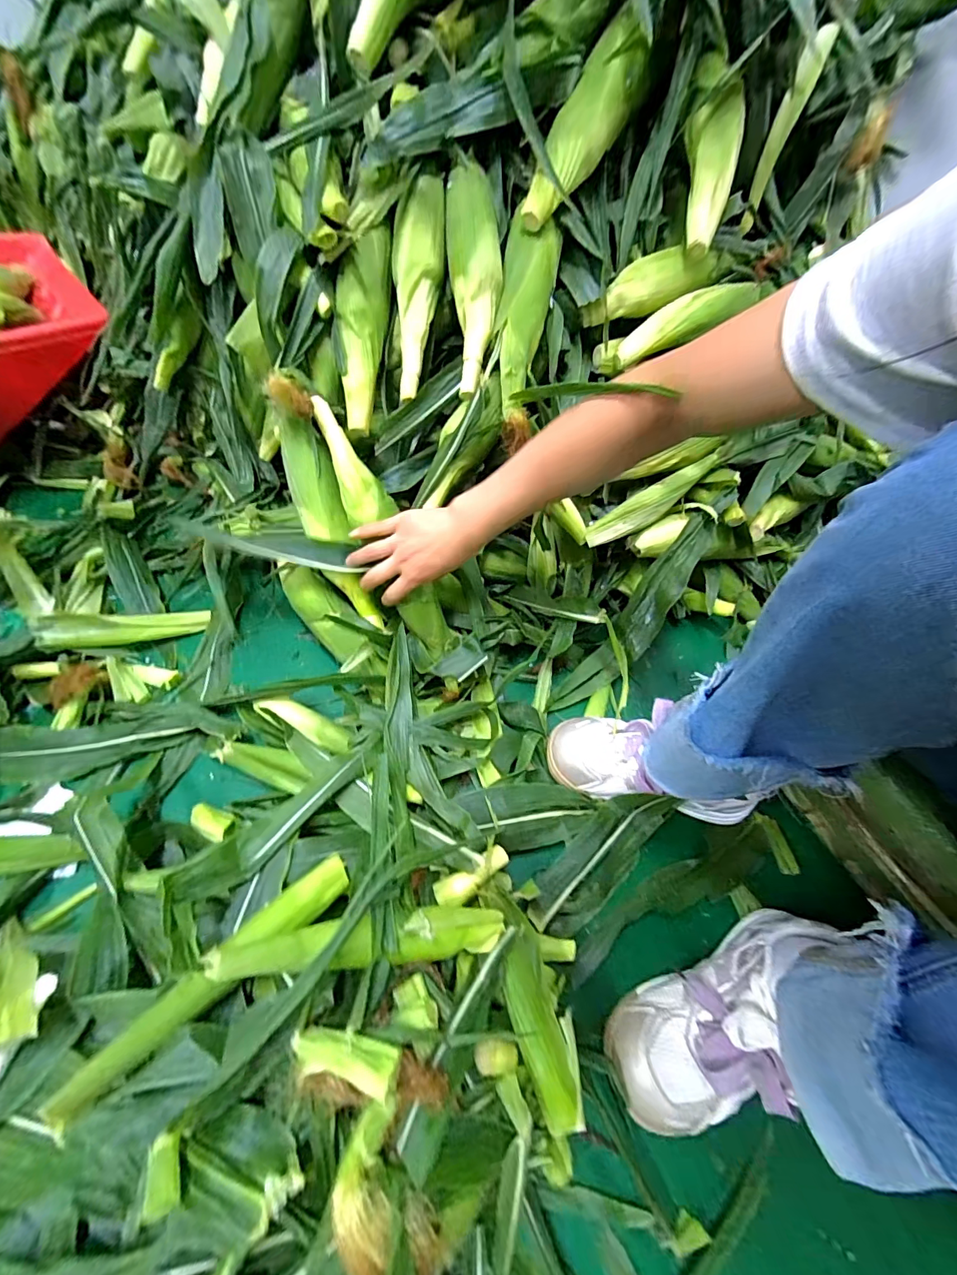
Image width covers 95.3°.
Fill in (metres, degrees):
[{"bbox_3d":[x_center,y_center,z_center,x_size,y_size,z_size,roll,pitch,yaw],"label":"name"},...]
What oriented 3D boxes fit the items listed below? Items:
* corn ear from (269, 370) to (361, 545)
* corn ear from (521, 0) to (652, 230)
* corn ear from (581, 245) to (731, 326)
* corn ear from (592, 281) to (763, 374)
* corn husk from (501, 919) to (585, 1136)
[{"bbox_3d":[-0.199,-0.201,0.508,0.055,0.051,0.195,-15,103,-14],"label":"corn ear"},{"bbox_3d":[0.108,-0.532,0.465,0.047,0.062,0.217,33,93,16],"label":"corn ear"},{"bbox_3d":[0.210,-0.419,0.514,0.195,0.046,0.042,-21,60,1],"label":"corn ear"},{"bbox_3d":[0.244,-0.377,0.526,0.208,0.048,0.047,-24,59,7],"label":"corn ear"},{"bbox_3d":[0.048,0.298,0.341,0.045,0.037,0.123,-18,60,-15],"label":"corn husk"}]

